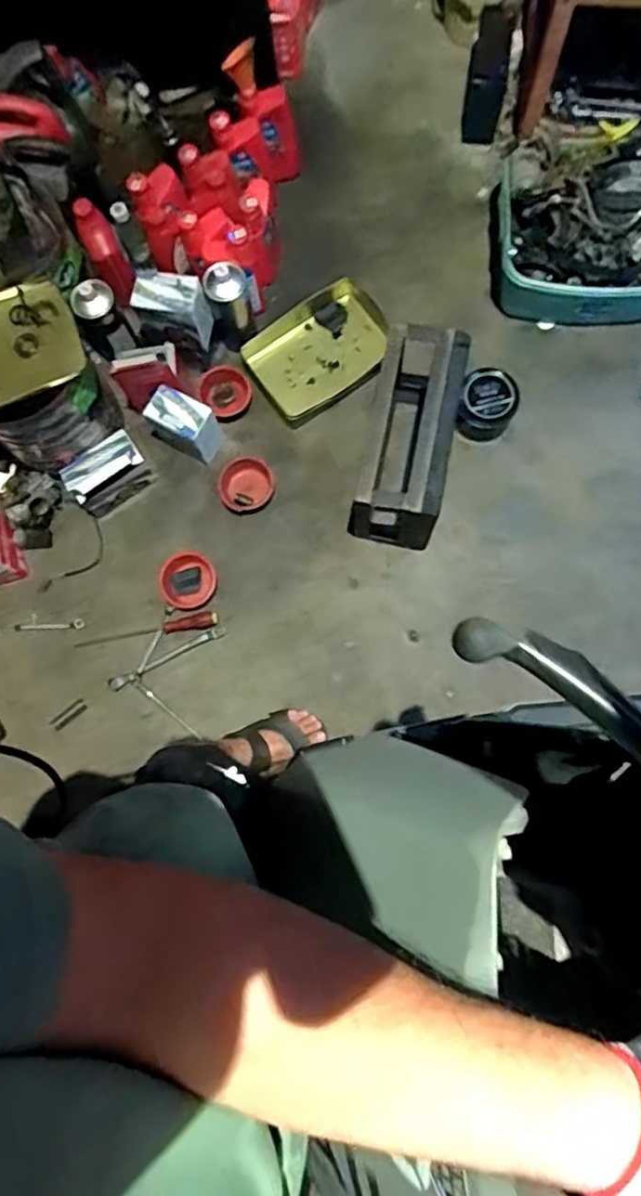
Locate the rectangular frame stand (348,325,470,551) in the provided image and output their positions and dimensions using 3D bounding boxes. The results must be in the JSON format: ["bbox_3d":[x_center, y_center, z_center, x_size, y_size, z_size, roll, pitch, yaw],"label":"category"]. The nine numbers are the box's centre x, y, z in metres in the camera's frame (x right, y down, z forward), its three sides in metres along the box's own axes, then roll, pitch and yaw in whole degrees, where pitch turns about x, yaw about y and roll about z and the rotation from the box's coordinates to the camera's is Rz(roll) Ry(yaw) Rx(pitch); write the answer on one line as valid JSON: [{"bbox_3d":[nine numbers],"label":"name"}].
[{"bbox_3d":[0.166,-0.316,1.236,0.168,0.268,0.375,10,81,5],"label":"rectangular frame stand"}]

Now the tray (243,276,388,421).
[{"bbox_3d":[0.006,-0.540,1.393,0.314,0.052,0.223,-38,80,-3],"label":"tray"}]

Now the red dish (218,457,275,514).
[{"bbox_3d":[-0.160,-0.242,1.358,0.117,0.028,0.104,-30,79,-2],"label":"red dish"}]

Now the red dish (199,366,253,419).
[{"bbox_3d":[-0.216,-0.470,1.443,0.110,0.043,0.104,-1,80,4],"label":"red dish"}]

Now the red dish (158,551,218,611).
[{"bbox_3d":[-0.278,-0.036,1.328,0.116,0.029,0.114,-1,80,4],"label":"red dish"}]

